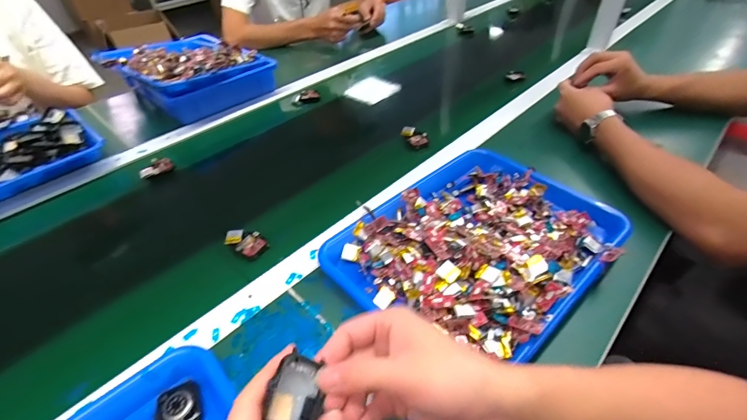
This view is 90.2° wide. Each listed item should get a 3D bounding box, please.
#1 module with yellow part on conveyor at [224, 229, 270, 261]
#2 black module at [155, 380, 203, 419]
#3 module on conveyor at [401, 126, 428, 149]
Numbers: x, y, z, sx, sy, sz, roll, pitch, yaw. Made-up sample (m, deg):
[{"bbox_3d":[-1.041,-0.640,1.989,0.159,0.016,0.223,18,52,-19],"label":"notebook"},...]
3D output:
[{"bbox_3d":[-0.169,0.042,0.496,0.057,0.014,0.038,24,50,27],"label":"module with yellow part on conveyor"},{"bbox_3d":[-0.179,0.182,0.342,0.036,0.011,0.045,-23,46,-20],"label":"black module"},{"bbox_3d":[0.075,-0.132,0.672,0.034,0.015,0.059,-27,48,-23],"label":"module on conveyor"}]

